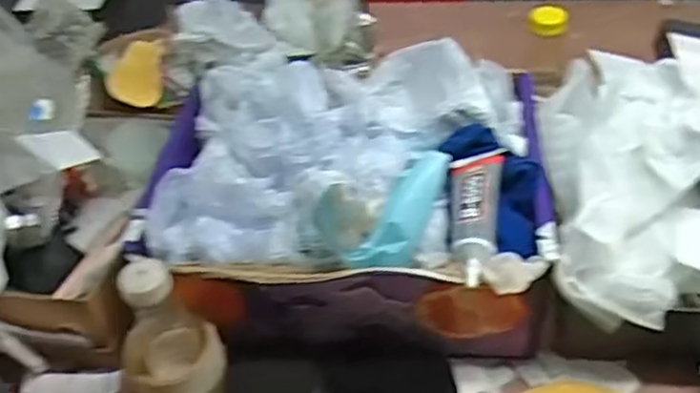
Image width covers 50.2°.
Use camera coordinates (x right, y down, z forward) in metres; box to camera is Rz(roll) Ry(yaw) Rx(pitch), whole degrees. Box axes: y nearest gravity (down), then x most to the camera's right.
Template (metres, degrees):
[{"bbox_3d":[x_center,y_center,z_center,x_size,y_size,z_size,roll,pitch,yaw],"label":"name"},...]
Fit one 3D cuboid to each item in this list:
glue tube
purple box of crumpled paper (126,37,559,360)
[{"bbox_3d":[0.116,0.010,0.706,0.048,0.024,0.169,3,44,10],"label":"glue tube"},{"bbox_3d":[-0.001,-0.012,0.798,0.399,0.162,0.321,-1,44,6],"label":"purple box of crumpled paper"}]

